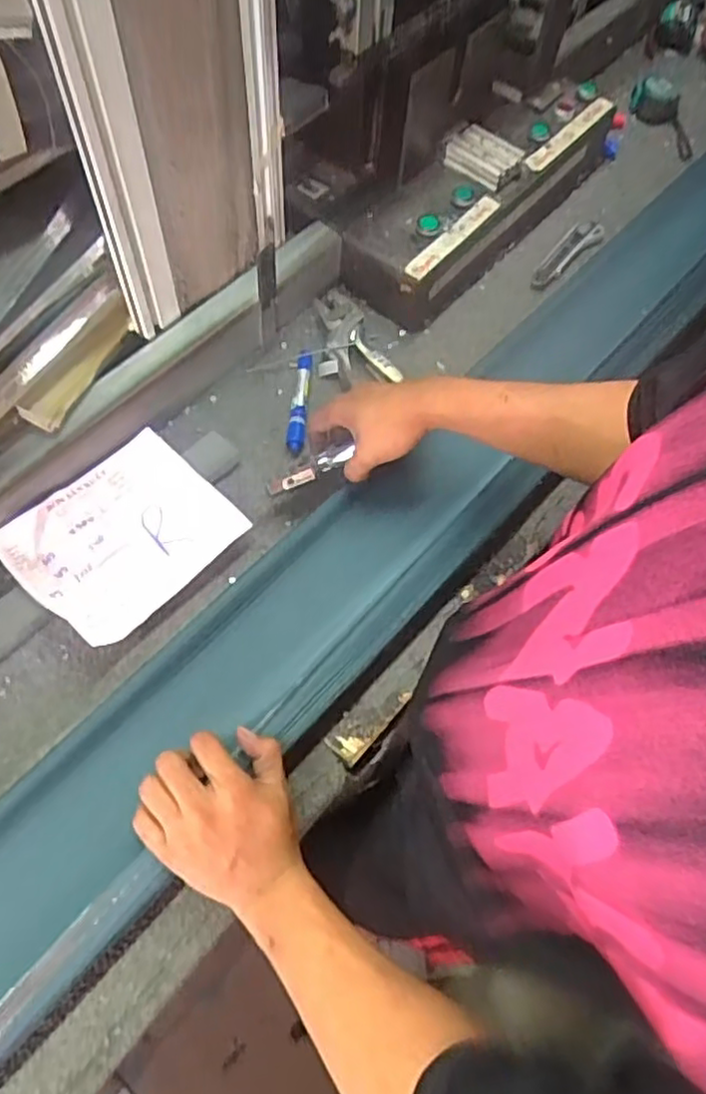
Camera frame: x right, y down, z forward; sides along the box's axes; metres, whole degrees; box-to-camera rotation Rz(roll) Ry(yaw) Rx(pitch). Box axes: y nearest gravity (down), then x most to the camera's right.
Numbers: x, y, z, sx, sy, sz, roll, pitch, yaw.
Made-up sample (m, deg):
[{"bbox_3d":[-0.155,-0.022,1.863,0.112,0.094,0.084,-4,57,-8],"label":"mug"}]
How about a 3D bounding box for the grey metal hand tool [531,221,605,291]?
[{"bbox_3d":[0.280,-0.383,0.910,0.040,0.009,0.147,37,67,14],"label":"grey metal hand tool"}]

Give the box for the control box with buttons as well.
[{"bbox_3d":[0.161,-0.459,0.897,0.132,0.117,0.438,39,68,16],"label":"control box with buttons"}]

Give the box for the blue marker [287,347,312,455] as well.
[{"bbox_3d":[-0.059,-0.162,0.774,0.020,0.020,0.131,4,64,-1],"label":"blue marker"}]

